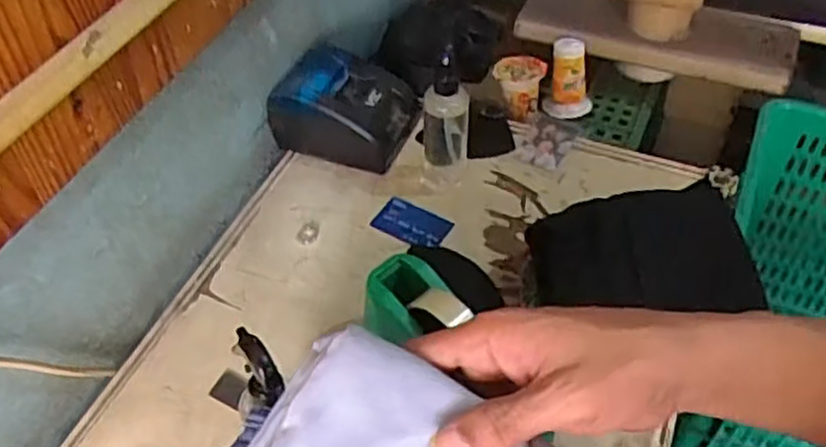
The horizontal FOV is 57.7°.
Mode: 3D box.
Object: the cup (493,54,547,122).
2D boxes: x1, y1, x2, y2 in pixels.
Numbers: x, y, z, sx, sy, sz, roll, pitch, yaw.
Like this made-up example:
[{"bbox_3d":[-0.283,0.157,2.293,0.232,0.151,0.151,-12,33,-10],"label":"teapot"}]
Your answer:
[{"bbox_3d":[0.146,-0.188,1.033,0.068,0.067,0.065,-1,48,1],"label":"cup"}]

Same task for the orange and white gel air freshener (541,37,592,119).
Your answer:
[{"bbox_3d":[0.226,-0.209,1.071,0.066,0.092,0.063,10,49,11],"label":"orange and white gel air freshener"}]

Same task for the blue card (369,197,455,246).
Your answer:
[{"bbox_3d":[-0.001,0.000,0.855,0.083,0.006,0.051,27,59,24],"label":"blue card"}]

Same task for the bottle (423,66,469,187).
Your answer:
[{"bbox_3d":[0.036,-0.108,0.829,0.050,0.144,0.051,3,48,4],"label":"bottle"}]

